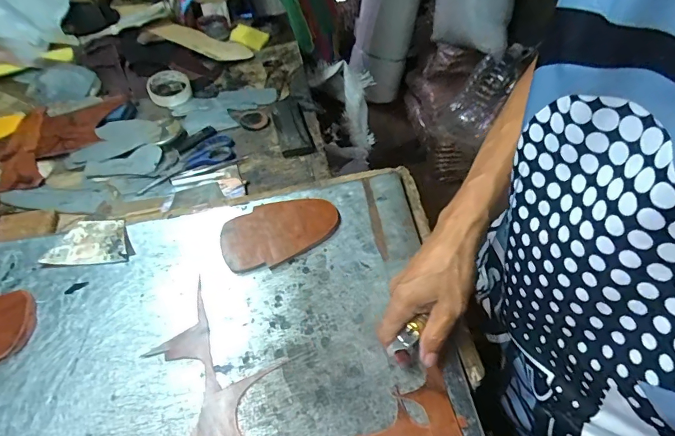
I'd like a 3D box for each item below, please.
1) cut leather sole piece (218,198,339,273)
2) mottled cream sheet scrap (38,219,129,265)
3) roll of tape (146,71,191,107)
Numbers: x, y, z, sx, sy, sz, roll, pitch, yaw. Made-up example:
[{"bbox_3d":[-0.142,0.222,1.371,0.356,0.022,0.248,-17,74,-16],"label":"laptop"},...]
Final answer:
[{"bbox_3d":[-0.078,0.014,0.552,0.153,0.009,0.098,-27,52,-14],"label":"cut leather sole piece"},{"bbox_3d":[-0.344,0.033,0.577,0.115,0.005,0.071,-2,54,4],"label":"mottled cream sheet scrap"},{"bbox_3d":[-0.350,-0.270,0.867,0.086,0.036,0.083,1,54,-2],"label":"roll of tape"}]

